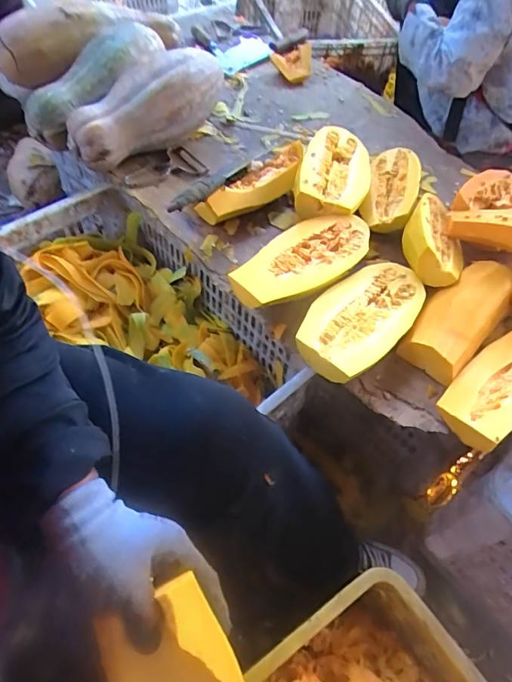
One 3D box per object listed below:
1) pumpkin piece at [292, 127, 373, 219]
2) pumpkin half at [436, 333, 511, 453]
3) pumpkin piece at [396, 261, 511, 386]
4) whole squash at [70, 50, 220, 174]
[{"bbox_3d":[0.133,-0.288,0.775,0.121,0.054,0.217,12,56,5],"label":"pumpkin piece"},{"bbox_3d":[0.331,0.039,0.577,0.241,0.039,0.092,-29,62,-20],"label":"pumpkin half"},{"bbox_3d":[0.295,-0.047,0.641,0.093,0.052,0.231,40,63,22],"label":"pumpkin piece"},{"bbox_3d":[-0.181,-0.406,0.800,0.297,0.113,0.120,-34,63,-5],"label":"whole squash"}]

